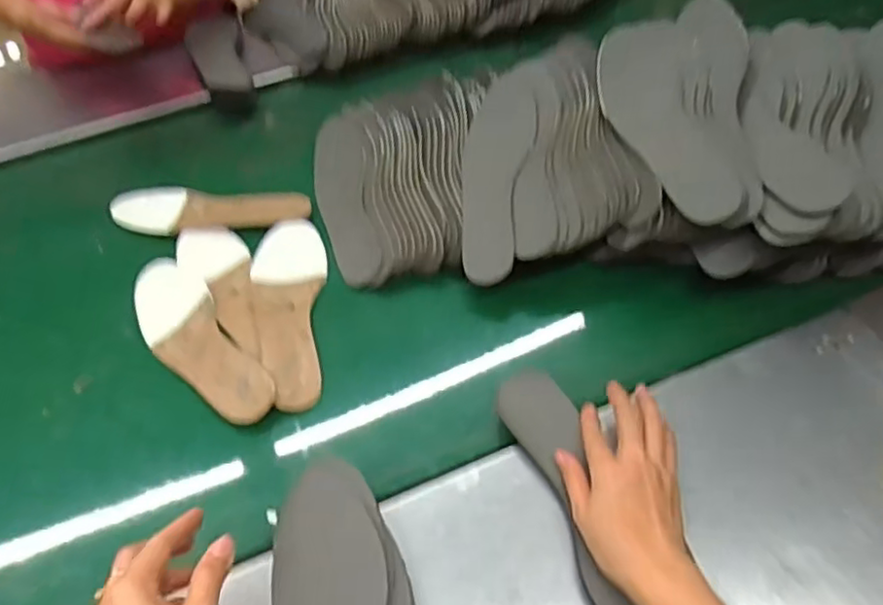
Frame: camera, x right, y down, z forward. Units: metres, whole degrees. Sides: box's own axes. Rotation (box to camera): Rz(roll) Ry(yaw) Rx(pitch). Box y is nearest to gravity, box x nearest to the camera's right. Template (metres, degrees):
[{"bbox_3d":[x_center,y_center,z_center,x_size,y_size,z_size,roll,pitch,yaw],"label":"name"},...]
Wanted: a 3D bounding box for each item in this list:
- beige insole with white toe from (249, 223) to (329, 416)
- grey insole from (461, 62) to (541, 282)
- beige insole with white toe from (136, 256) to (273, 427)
[{"bbox_3d":[-0.162,0.004,0.706,0.079,0.019,0.254,-11,49,-4],"label":"beige insole with white toe"},{"bbox_3d":[0.059,-0.148,0.729,0.080,0.011,0.273,2,68,19],"label":"grey insole"},{"bbox_3d":[-0.261,0.036,0.684,0.077,0.010,0.264,-31,53,-20],"label":"beige insole with white toe"}]

